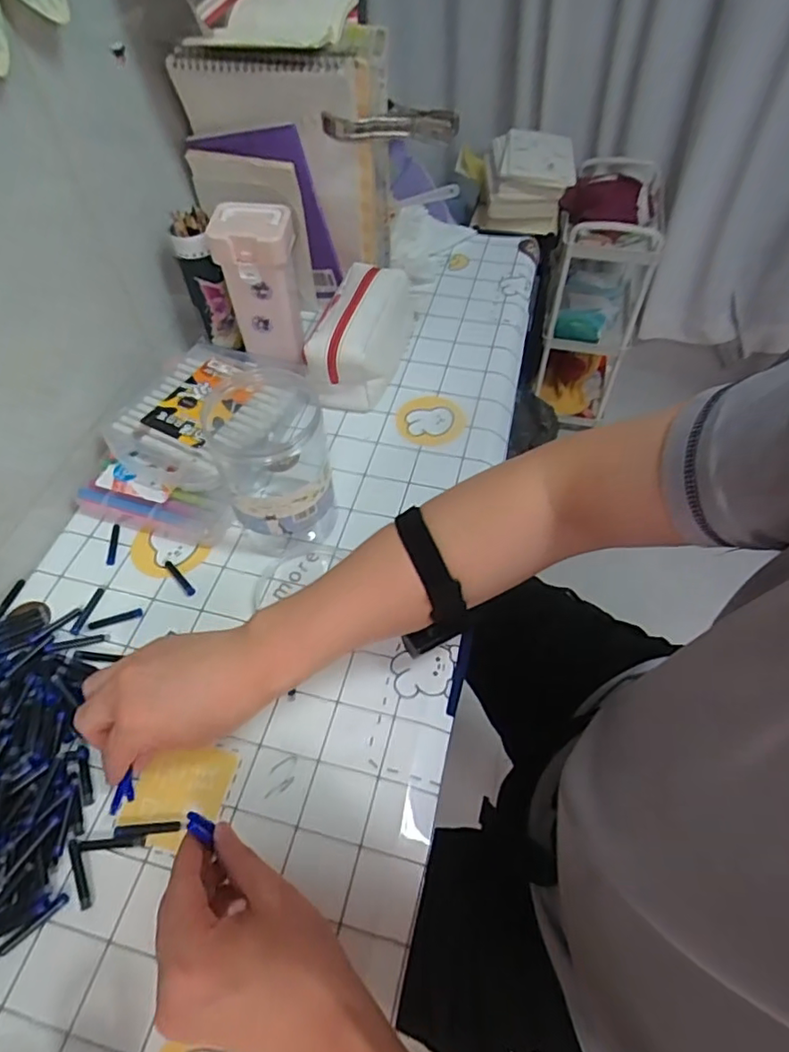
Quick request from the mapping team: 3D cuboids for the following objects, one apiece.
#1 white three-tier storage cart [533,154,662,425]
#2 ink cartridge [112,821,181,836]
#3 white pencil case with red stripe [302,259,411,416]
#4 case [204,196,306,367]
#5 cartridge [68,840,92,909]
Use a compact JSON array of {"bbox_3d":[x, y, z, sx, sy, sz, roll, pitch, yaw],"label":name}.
[{"bbox_3d":[0.549,-0.629,1.630,0.251,0.574,0.390,15,56,12],"label":"white three-tier storage cart"},{"bbox_3d":[-0.180,0.220,0.426,0.047,0.005,0.008,-3,54,-3],"label":"ink cartridge"},{"bbox_3d":[-0.035,-0.233,0.696,0.085,0.089,0.199,11,55,9],"label":"white pencil case with red stripe"},{"bbox_3d":[-0.148,-0.266,0.666,0.085,0.165,0.065,6,54,5],"label":"case"},{"bbox_3d":[-0.220,0.243,0.408,0.008,0.004,0.046,-24,58,-17],"label":"cartridge"}]

